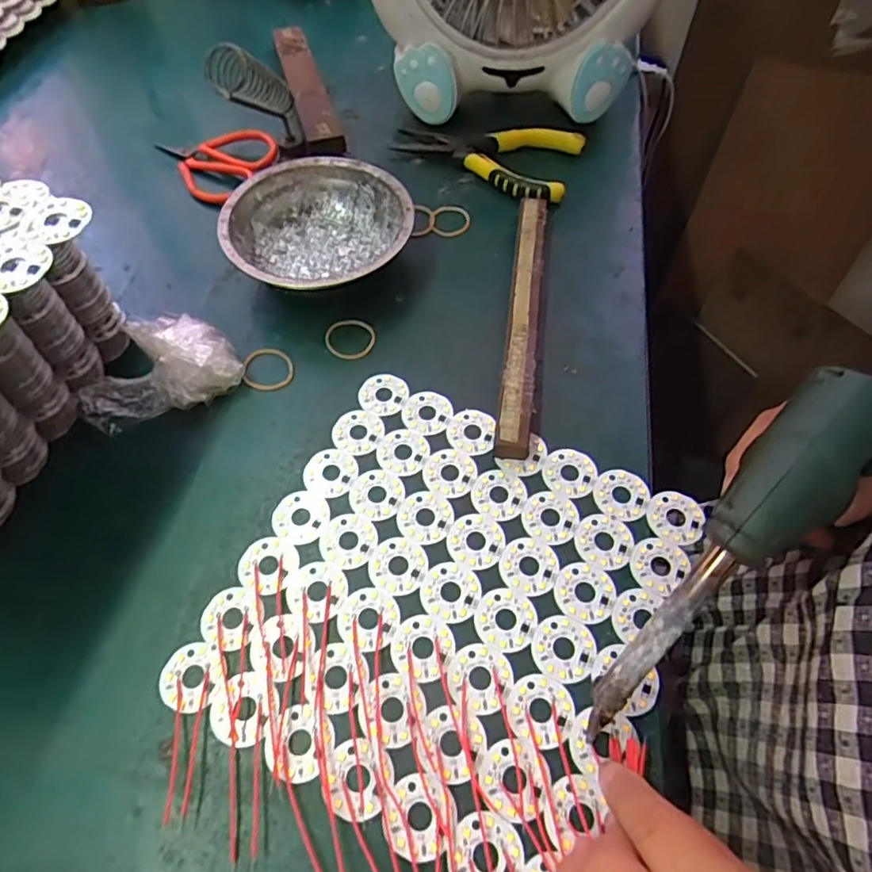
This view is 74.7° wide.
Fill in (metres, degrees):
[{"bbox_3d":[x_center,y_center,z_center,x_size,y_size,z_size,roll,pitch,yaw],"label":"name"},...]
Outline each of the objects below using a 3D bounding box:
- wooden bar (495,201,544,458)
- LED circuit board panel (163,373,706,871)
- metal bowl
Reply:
[{"bbox_3d":[0.058,-0.082,0.378,0.019,0.019,0.207,7,59,4],"label":"wooden bar"},{"bbox_3d":[0.004,0.079,0.294,0.201,0.006,0.208,22,61,16],"label":"LED circuit board panel"},{"bbox_3d":[-0.081,-0.140,0.405,0.121,0.044,0.123,0,59,0],"label":"metal bowl"}]

